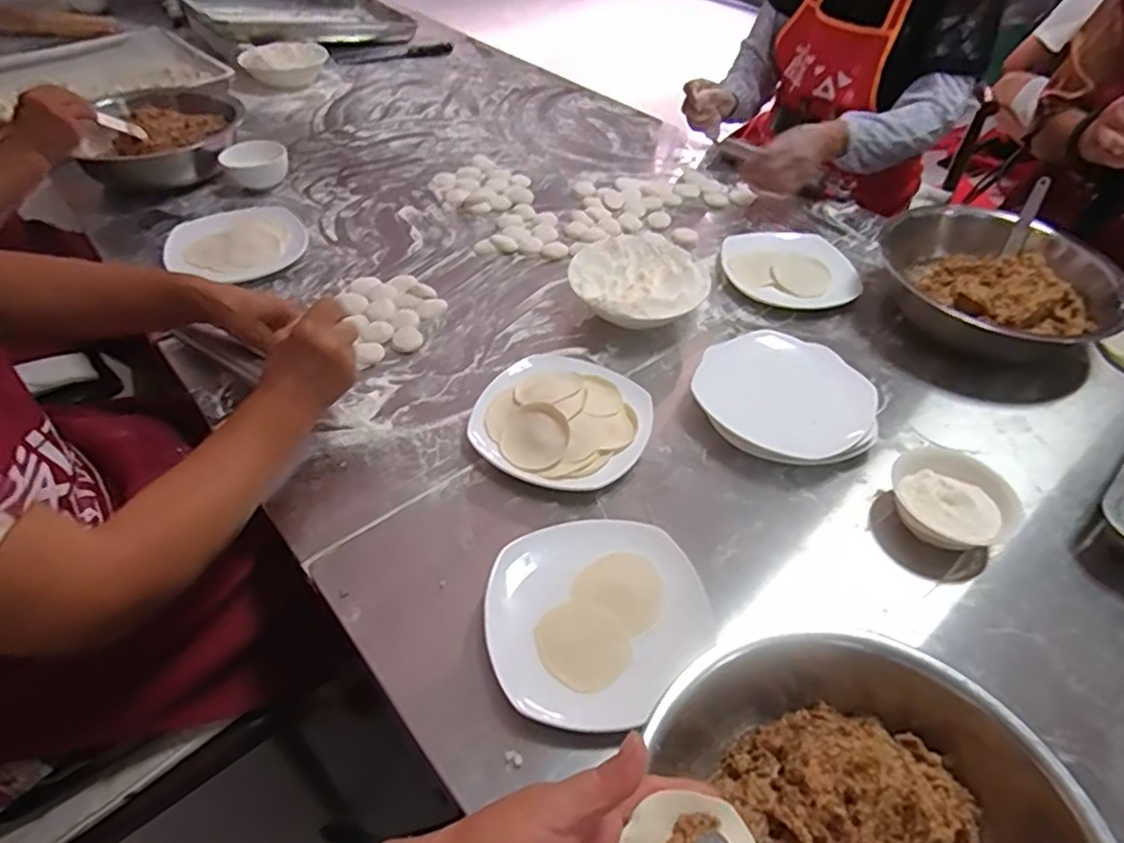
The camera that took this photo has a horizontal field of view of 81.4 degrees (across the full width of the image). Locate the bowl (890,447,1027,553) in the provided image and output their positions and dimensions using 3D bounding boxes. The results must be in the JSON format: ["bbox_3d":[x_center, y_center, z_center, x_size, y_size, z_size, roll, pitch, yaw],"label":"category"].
[{"bbox_3d":[0.371,0.074,0.621,0.101,0.047,0.096,0,46,0],"label":"bowl"}]

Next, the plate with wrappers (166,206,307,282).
[{"bbox_3d":[-0.458,-0.250,0.920,0.178,0.021,0.173,0,46,0],"label":"plate with wrappers"}]

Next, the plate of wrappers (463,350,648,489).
[{"bbox_3d":[0.002,-0.008,0.694,0.175,0.034,0.182,0,46,0],"label":"plate of wrappers"}]

